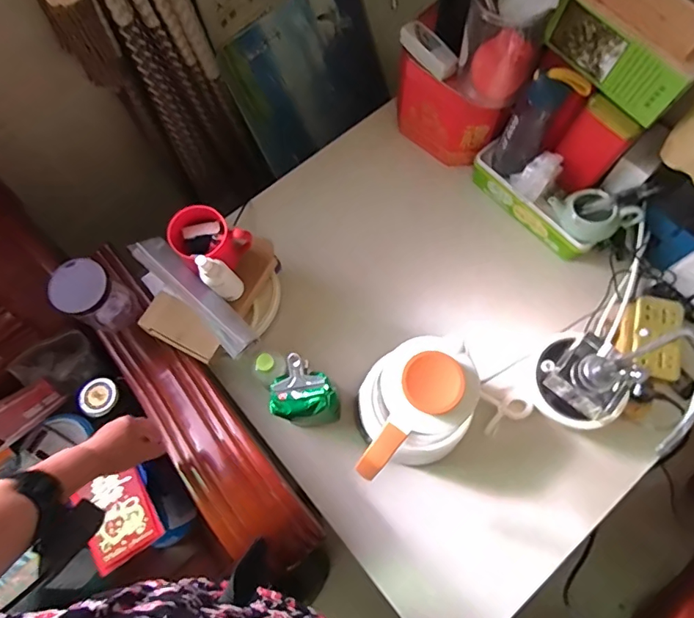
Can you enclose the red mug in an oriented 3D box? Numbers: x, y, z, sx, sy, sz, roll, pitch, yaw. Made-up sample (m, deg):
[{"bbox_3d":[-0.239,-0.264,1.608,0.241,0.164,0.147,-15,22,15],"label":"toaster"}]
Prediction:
[{"bbox_3d":[-0.202,-0.099,0.726,0.091,0.088,0.078,-41,75,-13],"label":"red mug"}]

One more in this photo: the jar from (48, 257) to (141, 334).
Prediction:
[{"bbox_3d":[-0.384,-0.013,0.766,0.071,0.135,0.080,30,74,11],"label":"jar"}]

